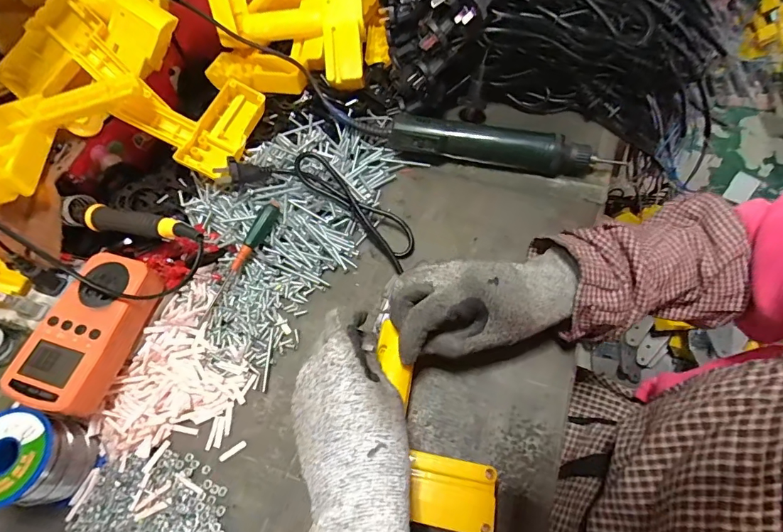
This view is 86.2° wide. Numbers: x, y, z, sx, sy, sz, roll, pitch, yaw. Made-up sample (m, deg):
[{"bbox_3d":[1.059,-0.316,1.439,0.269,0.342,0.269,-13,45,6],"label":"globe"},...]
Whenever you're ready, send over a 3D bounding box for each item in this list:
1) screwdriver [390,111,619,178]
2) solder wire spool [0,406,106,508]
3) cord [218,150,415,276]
[{"bbox_3d":[0.113,-0.127,0.457,0.231,0.042,0.037,12,62,11],"label":"screwdriver"},{"bbox_3d":[-0.274,0.148,0.319,0.065,0.060,0.062,-8,60,0],"label":"solder wire spool"},{"bbox_3d":[-0.066,-0.067,0.424,0.214,0.038,0.071,26,64,-1],"label":"cord"}]

